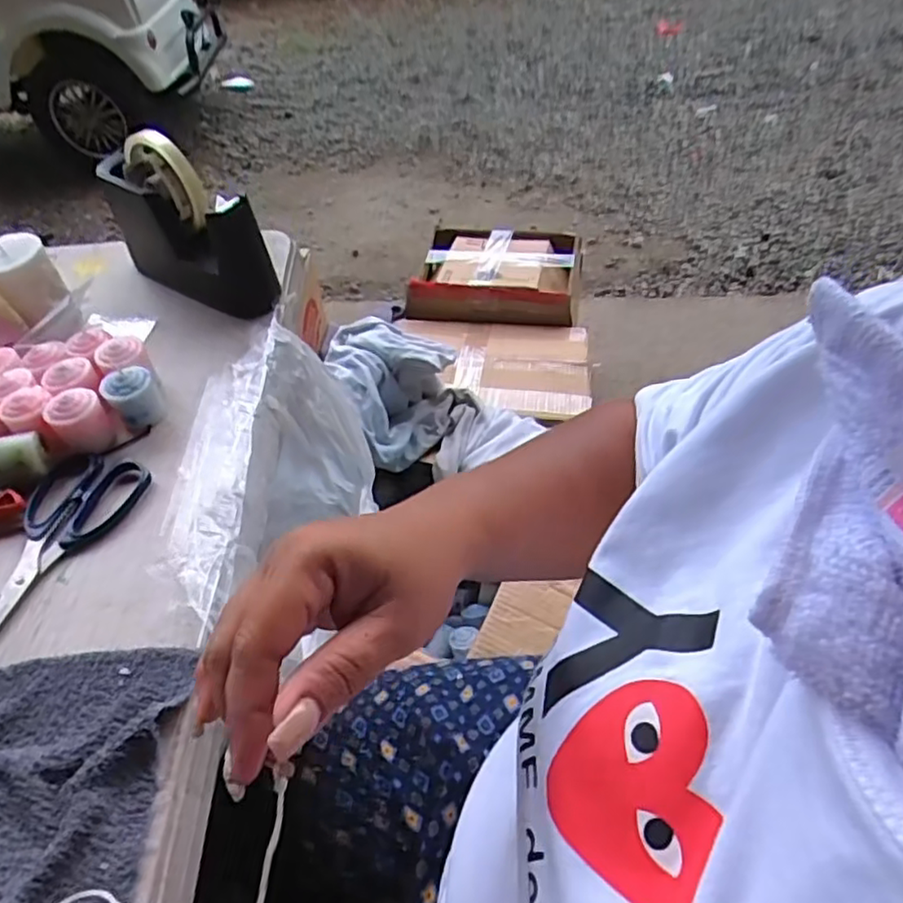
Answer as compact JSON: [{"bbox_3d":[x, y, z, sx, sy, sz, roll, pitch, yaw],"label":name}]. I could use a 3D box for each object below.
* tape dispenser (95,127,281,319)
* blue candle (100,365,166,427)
[{"bbox_3d":[-0.250,-0.210,0.606,0.175,0.137,0.057,29,57,27],"label":"tape dispenser"},{"bbox_3d":[-0.250,-0.043,0.514,0.032,0.046,0.032,-2,48,3],"label":"blue candle"}]

